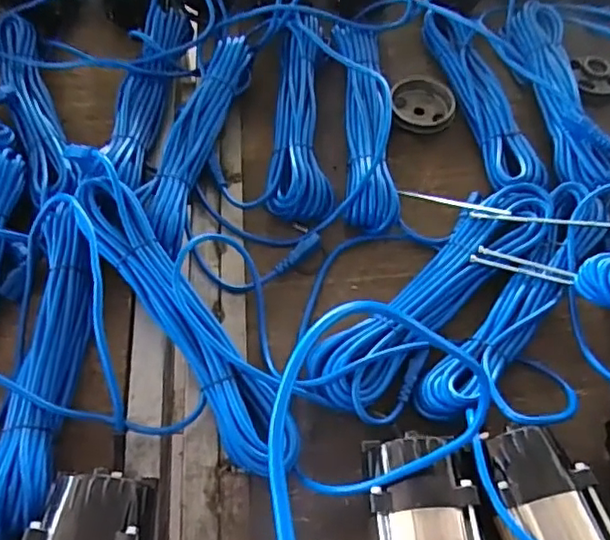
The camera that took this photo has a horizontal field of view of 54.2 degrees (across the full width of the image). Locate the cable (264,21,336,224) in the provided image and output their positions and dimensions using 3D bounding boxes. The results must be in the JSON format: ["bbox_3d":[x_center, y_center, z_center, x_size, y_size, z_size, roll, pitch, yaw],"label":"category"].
[{"bbox_3d":[-0.008,-0.207,0.776,0.075,0.040,0.326,1,58,-2],"label":"cable"}]

